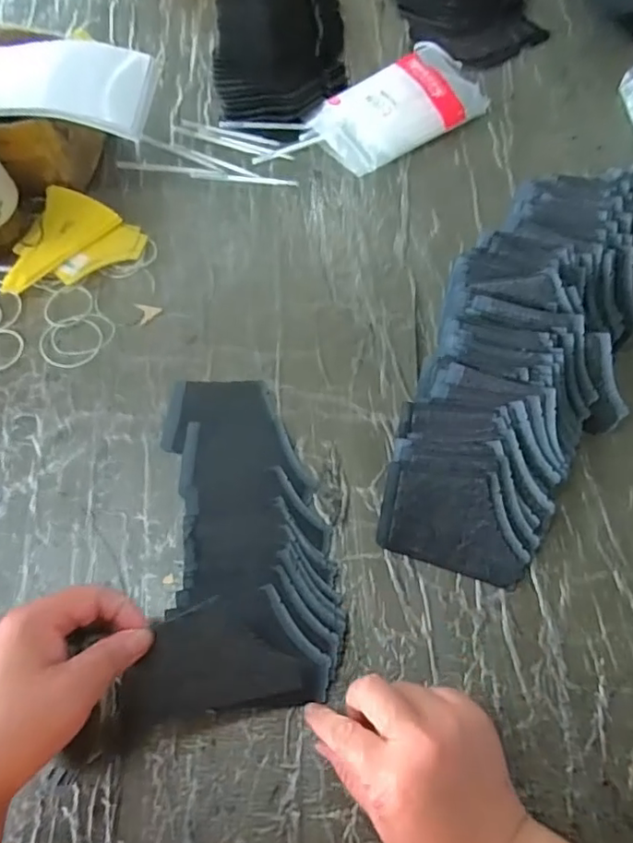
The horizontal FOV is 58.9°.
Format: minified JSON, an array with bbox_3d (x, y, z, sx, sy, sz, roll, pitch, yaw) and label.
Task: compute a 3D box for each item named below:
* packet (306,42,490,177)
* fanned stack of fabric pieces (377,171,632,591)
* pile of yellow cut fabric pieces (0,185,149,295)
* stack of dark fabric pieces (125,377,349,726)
[{"bbox_3d":[0.087,-0.331,0.583,0.183,0.027,0.103,-33,69,-13],"label":"packet"},{"bbox_3d":[0.193,-0.071,0.447,0.418,0.065,0.204,-39,70,-15],"label":"fanned stack of fabric pieces"},{"bbox_3d":[-0.231,-0.164,0.536,0.109,0.021,0.118,17,67,9],"label":"pile of yellow cut fabric pieces"},{"bbox_3d":[-0.060,0.076,0.417,0.134,0.023,0.242,-8,62,0],"label":"stack of dark fabric pieces"}]

